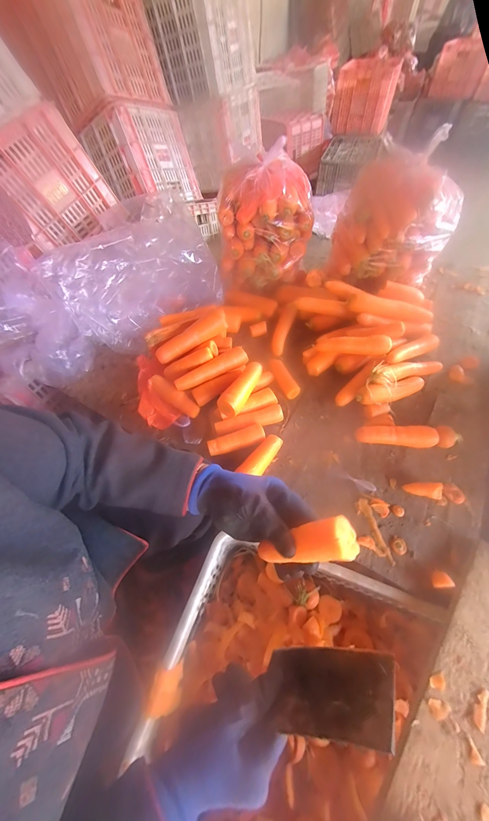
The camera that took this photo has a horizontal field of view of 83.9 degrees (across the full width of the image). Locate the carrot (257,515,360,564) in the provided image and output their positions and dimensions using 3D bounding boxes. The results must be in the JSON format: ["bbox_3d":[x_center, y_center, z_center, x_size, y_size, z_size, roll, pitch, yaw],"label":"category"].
[{"bbox_3d":[0.060,0.142,0.280,0.105,0.037,0.035,-36,47,34],"label":"carrot"}]

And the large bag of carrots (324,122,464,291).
[{"bbox_3d":[0.363,-0.473,0.688,0.236,0.230,0.197,-9,56,-2],"label":"large bag of carrots"}]

